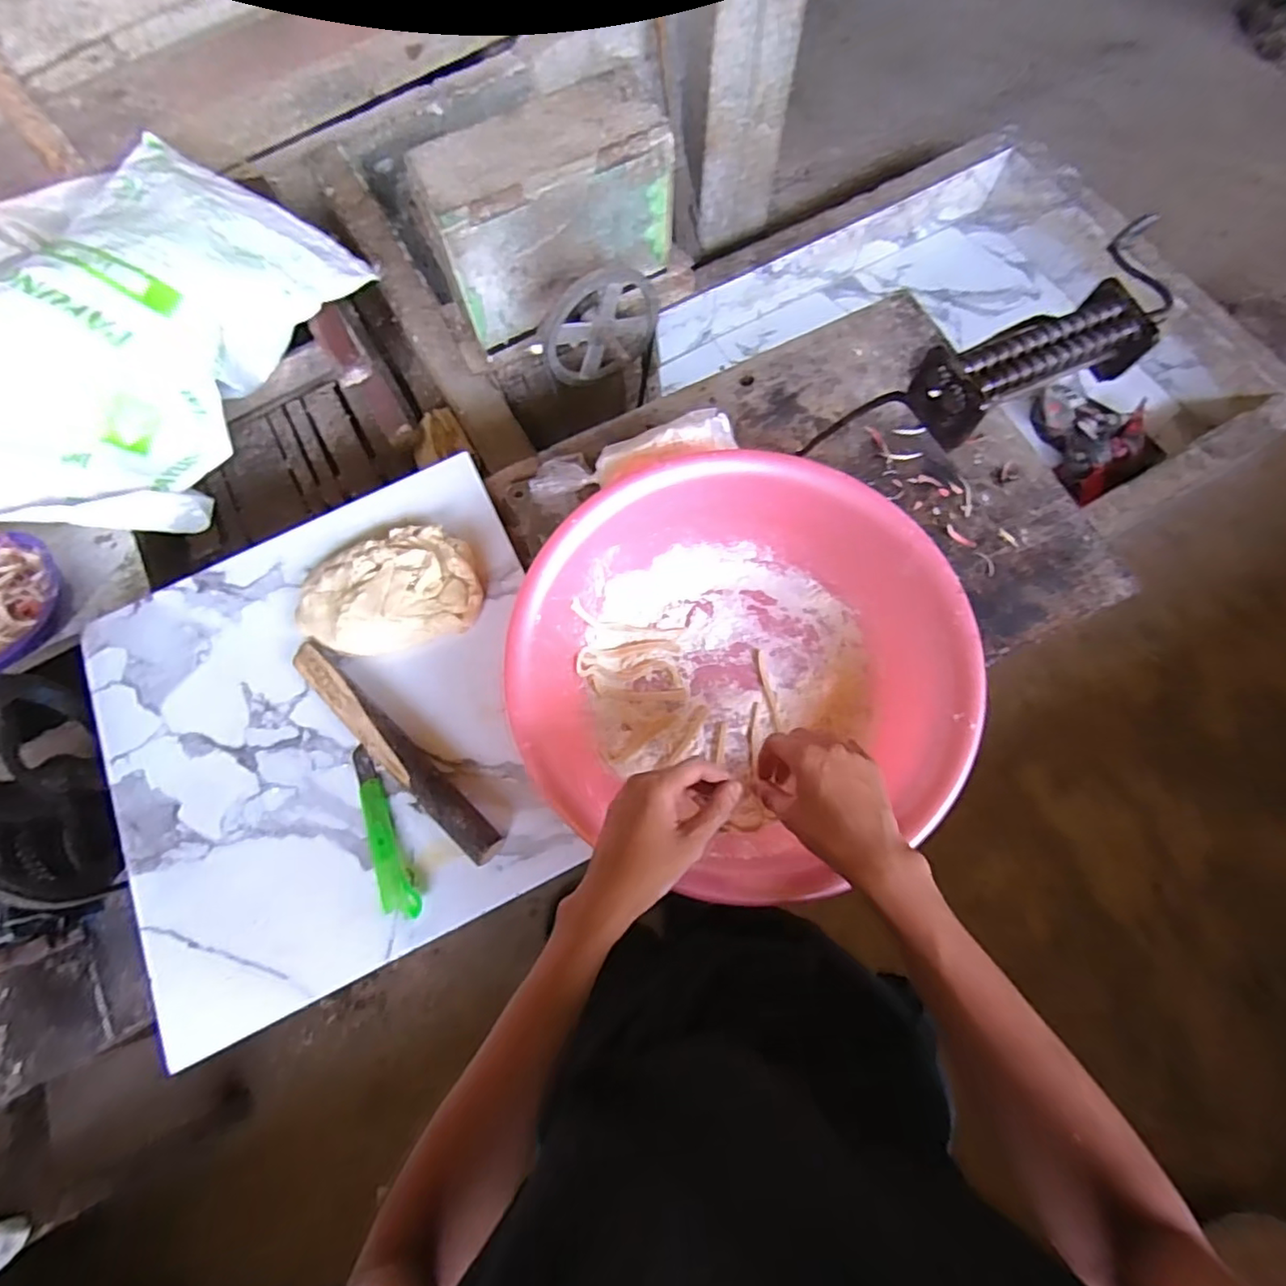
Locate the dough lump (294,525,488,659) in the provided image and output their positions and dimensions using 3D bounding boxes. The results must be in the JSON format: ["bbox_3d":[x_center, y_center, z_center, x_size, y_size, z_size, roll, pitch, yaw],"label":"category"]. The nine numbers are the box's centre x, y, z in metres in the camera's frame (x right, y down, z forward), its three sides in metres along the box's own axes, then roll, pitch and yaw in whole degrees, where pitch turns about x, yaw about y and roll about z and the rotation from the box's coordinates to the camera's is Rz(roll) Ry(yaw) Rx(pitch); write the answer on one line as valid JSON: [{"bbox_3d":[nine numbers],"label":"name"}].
[{"bbox_3d":[-0.277,-0.056,0.669,0.190,0.040,0.132,-21,71,-6],"label":"dough lump"}]

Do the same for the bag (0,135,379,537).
[{"bbox_3d":[-0.800,-0.474,0.962,0.384,0.217,0.670,23,73,9],"label":"bag"}]

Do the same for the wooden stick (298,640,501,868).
[{"bbox_3d":[-0.255,0.102,0.624,0.298,0.026,0.038,41,77,14],"label":"wooden stick"}]

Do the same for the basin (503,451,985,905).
[{"bbox_3d":[0.085,0.015,0.616,0.401,0.114,0.369,0,71,1],"label":"basin"}]

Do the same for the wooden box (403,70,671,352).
[{"bbox_3d":[-0.138,-0.640,0.937,0.347,0.233,0.130,-29,72,-8],"label":"wooden box"}]

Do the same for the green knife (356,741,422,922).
[{"bbox_3d":[-0.259,0.185,0.615,0.031,0.013,0.174,-25,72,-7],"label":"green knife"}]

